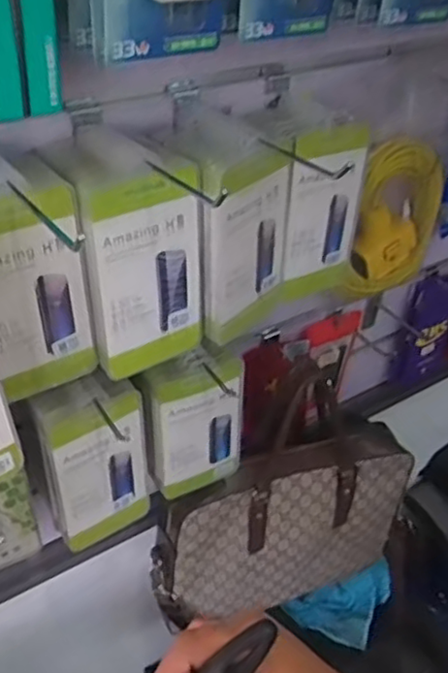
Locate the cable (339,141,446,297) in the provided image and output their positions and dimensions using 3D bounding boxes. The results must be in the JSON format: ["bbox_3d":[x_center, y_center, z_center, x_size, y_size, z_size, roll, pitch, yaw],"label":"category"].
[{"bbox_3d":[0.205,-0.139,0.781,0.147,0.185,0.031,-17,42,-25],"label":"cable"}]

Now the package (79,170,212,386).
[{"bbox_3d":[-0.053,-0.050,0.524,0.097,0.162,0.022,-22,44,-29],"label":"package"}]

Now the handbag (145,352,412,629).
[{"bbox_3d":[0.087,0.208,0.898,0.372,0.353,0.106,-16,42,-23],"label":"handbag"}]

